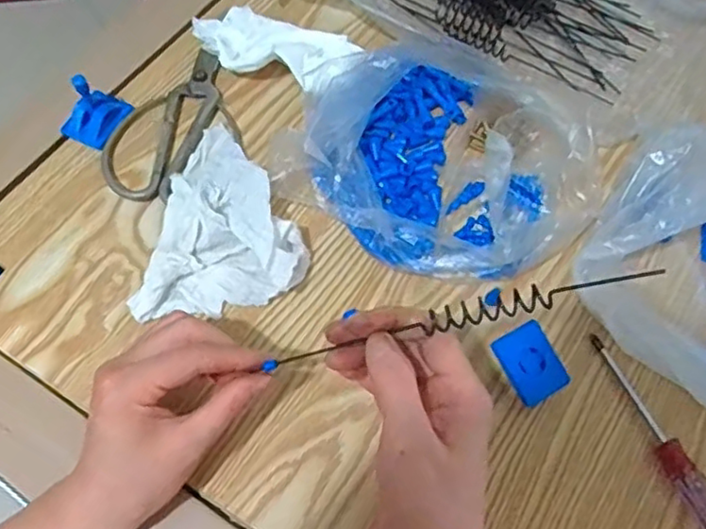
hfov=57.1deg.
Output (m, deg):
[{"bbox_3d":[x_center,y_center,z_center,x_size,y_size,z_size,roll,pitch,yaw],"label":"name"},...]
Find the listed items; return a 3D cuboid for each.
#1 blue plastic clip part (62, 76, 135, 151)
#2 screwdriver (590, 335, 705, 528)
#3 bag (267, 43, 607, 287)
[{"bbox_3d":[-0.185,-0.113,0.459,0.033,0.041,0.043,23,64,9],"label":"blue plastic clip part"},{"bbox_3d":[0.184,0.106,0.378,0.018,0.018,0.147,-21,66,-13],"label":"screwdriver"},{"bbox_3d":[0.066,-0.071,0.439,0.186,0.062,0.178,41,68,17],"label":"bag"}]

